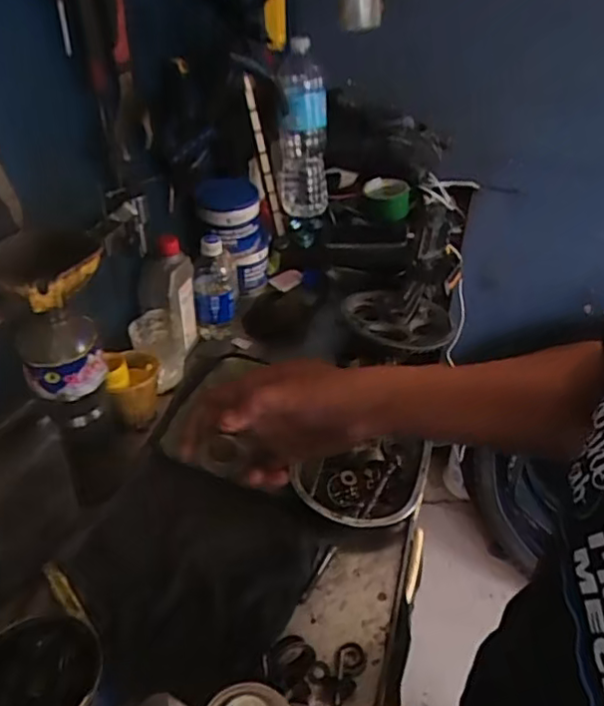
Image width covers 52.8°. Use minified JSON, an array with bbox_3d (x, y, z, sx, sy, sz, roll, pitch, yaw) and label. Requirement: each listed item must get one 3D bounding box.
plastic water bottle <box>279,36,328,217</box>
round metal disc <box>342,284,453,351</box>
[{"bbox_3d":[0.002,-0.402,1.131,0.087,0.297,0.101,0,38,0],"label":"plastic water bottle"},{"bbox_3d":[0.148,-0.054,0.929,0.162,0.021,0.156,0,38,0],"label":"round metal disc"}]

